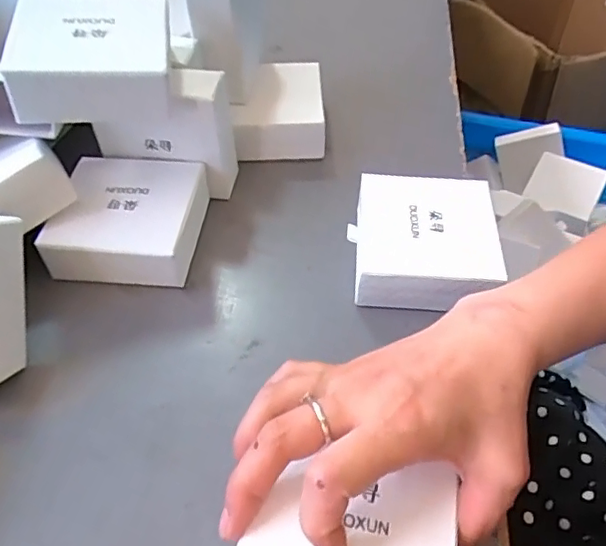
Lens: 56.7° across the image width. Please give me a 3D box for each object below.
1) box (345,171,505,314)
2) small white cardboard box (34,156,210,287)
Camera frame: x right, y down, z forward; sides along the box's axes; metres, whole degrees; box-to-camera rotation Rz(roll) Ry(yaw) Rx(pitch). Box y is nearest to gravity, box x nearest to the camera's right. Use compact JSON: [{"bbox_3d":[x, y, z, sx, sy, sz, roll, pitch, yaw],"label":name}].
[{"bbox_3d":[0.081,-0.021,0.382,0.089,0.040,0.090,4,50,3],"label":"box"},{"bbox_3d":[-0.120,-0.037,0.395,0.093,0.041,0.090,4,50,3],"label":"small white cardboard box"}]

